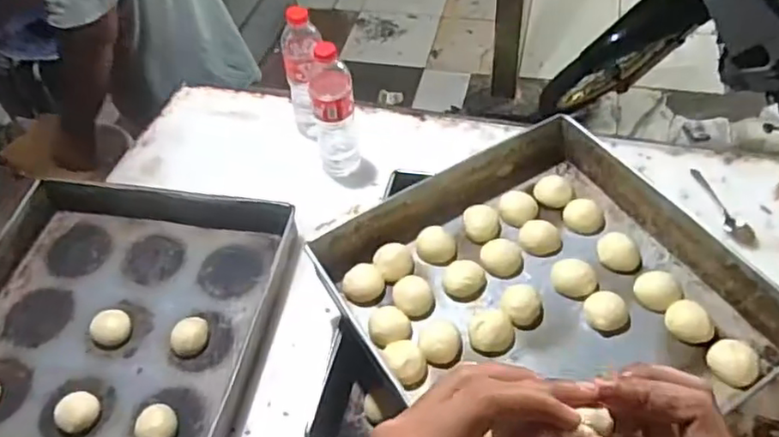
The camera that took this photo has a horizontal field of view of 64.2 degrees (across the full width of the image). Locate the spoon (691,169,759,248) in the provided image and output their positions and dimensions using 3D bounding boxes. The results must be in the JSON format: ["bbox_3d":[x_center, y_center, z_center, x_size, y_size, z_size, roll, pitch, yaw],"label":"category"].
[{"bbox_3d":[0.482,-0.021,0.899,0.036,0.010,0.155,-11,52,-4],"label":"spoon"}]

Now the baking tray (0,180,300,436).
[{"bbox_3d":[-0.368,0.134,0.824,0.421,0.060,0.413,6,52,9],"label":"baking tray"}]

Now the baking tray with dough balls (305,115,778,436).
[{"bbox_3d":[0.184,0.091,0.726,0.394,0.073,0.405,-29,54,-18],"label":"baking tray with dough balls"}]

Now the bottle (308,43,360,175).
[{"bbox_3d":[-0.083,-0.164,0.936,0.070,0.218,0.084,-7,50,0],"label":"bottle"}]

